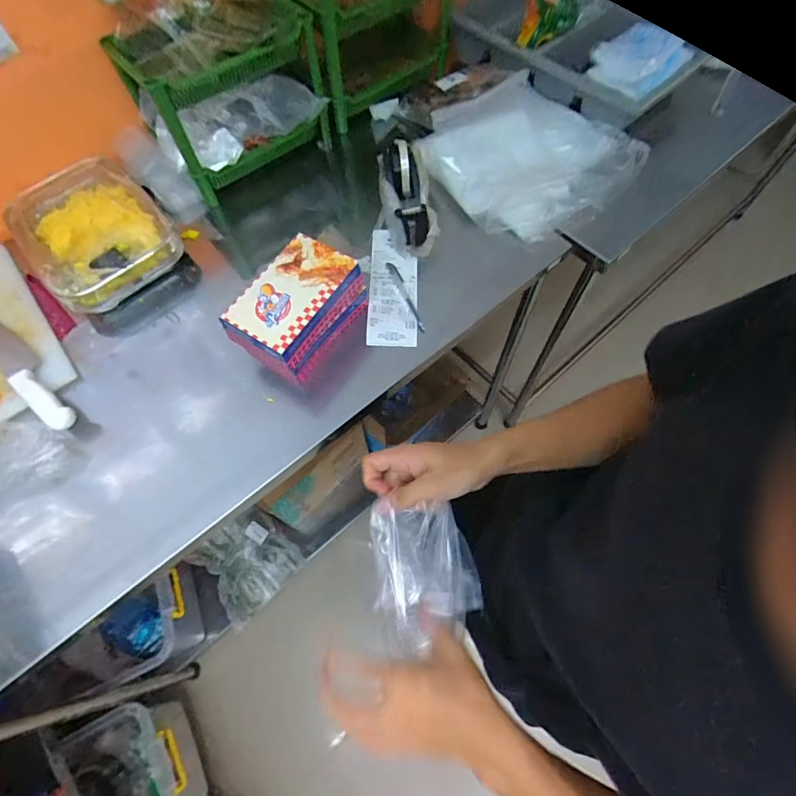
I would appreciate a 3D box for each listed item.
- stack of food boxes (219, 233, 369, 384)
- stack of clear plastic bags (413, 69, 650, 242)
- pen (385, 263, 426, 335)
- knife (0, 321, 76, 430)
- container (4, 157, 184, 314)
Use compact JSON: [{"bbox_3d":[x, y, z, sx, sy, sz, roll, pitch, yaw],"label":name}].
[{"bbox_3d":[-0.142,-0.131,0.655,0.117,0.108,0.193,28,69,14],"label":"stack of food boxes"},{"bbox_3d":[0.229,-0.437,0.796,0.332,0.087,0.332,-38,70,-15],"label":"stack of clear plastic bags"},{"bbox_3d":[0.013,-0.170,0.737,0.016,0.014,0.148,-21,66,-8],"label":"pen"},{"bbox_3d":[-0.595,-0.067,0.676,0.347,0.027,0.049,37,71,17],"label":"knife"},{"bbox_3d":[-0.528,-0.290,0.774,0.221,0.064,0.295,-41,71,-16],"label":"container"}]

